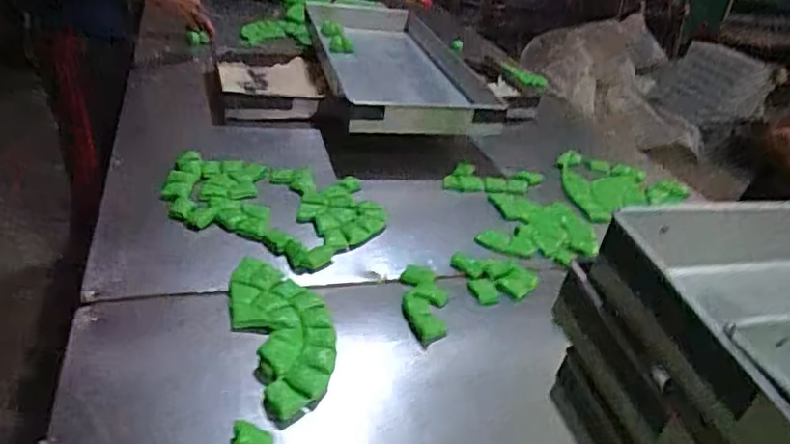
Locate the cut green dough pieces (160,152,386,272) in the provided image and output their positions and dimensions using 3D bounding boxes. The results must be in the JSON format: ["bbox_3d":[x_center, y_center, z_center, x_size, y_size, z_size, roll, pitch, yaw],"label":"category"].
[{"bbox_3d":[-0.214,-0.046,1.048,0.389,0.022,0.278,21,32,16],"label":"cut green dough pieces"}]

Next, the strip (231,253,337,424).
[{"bbox_3d":[-0.145,0.131,0.778,0.113,0.024,0.276,-8,36,-28],"label":"strip"}]

